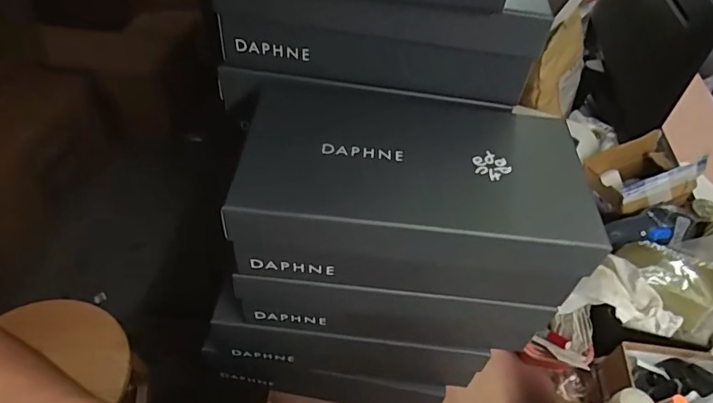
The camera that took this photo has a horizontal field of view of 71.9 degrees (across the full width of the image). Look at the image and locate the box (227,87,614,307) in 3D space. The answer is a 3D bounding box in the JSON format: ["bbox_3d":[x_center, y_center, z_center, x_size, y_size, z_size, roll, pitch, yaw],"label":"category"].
[{"bbox_3d":[0.048,-0.018,0.466,0.293,0.100,0.177,4,48,0],"label":"box"}]

